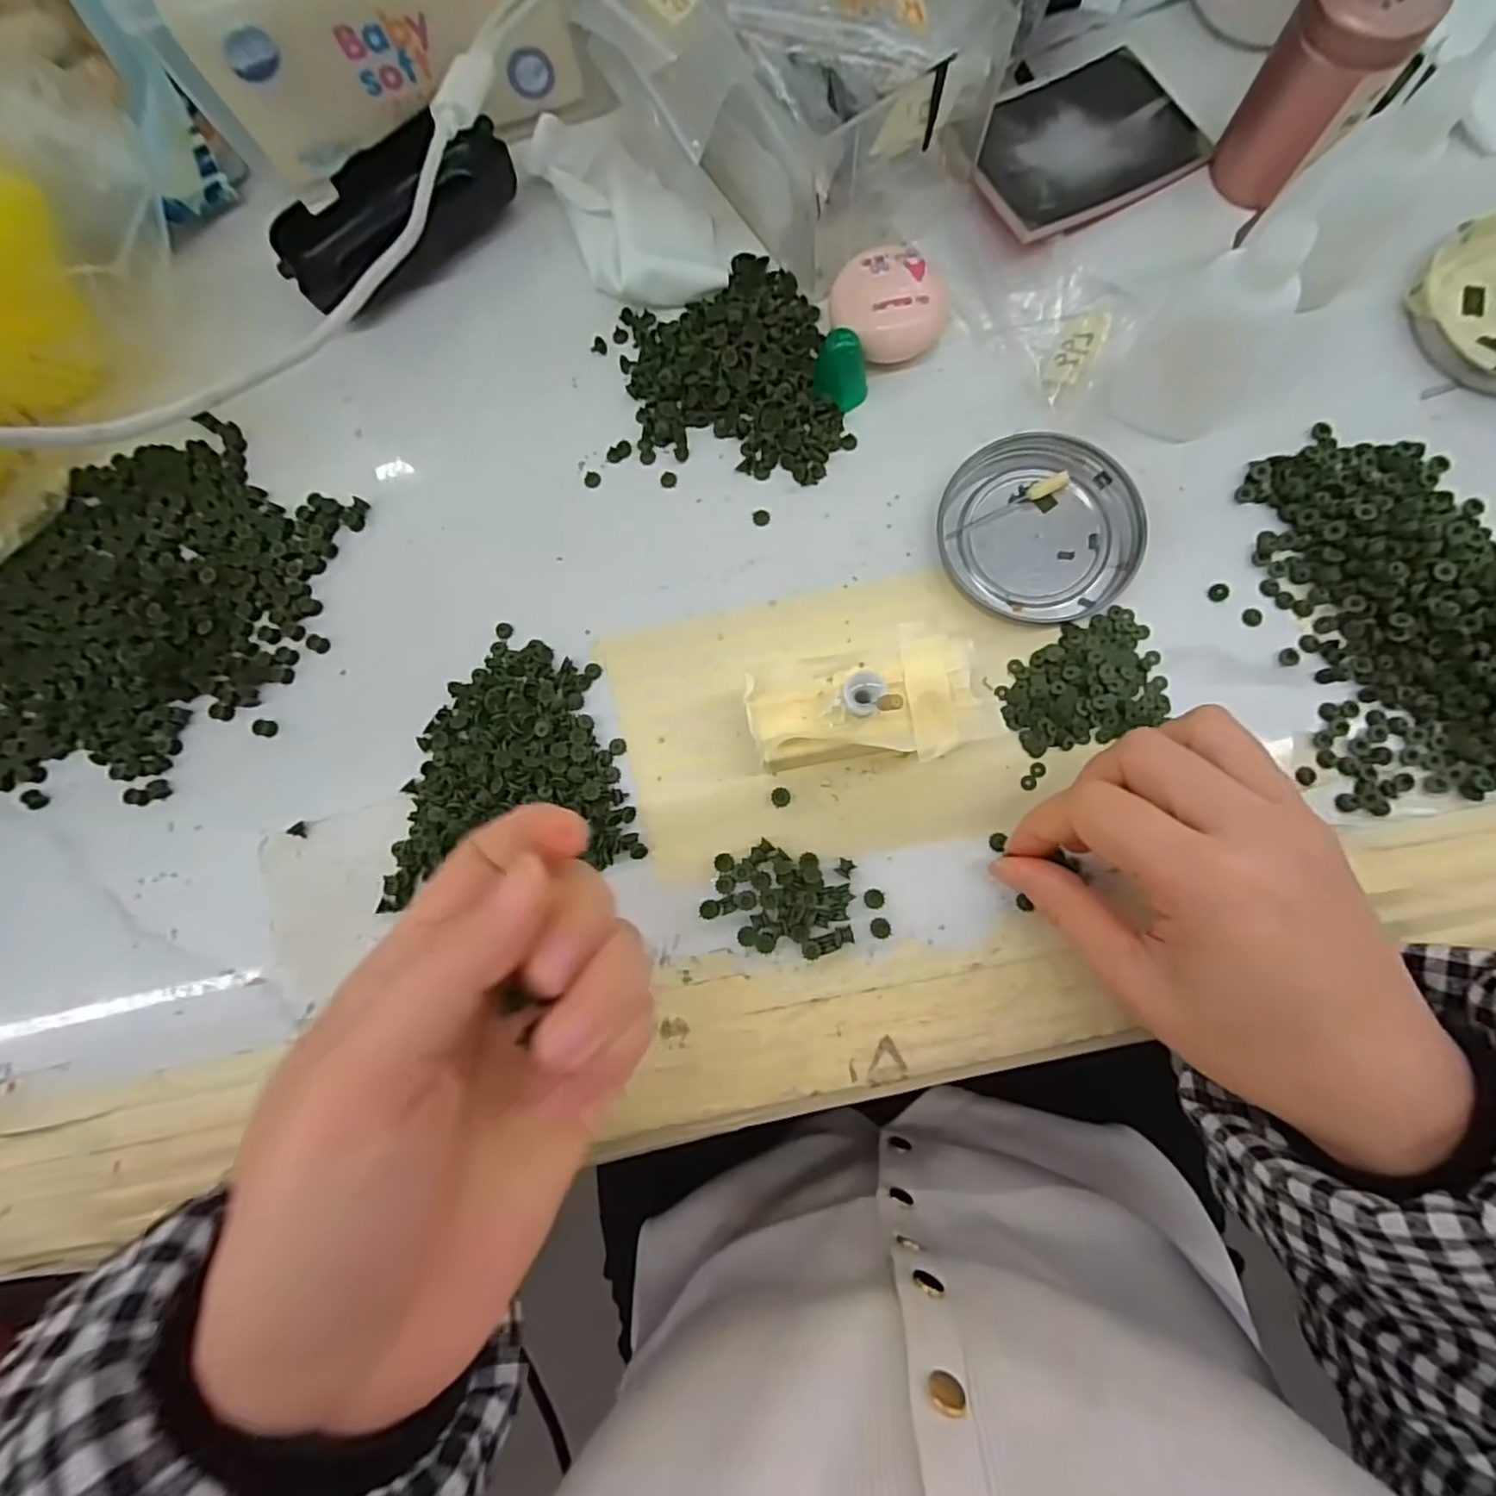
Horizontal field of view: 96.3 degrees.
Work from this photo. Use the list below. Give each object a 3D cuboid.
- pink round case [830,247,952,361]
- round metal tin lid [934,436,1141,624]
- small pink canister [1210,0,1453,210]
[{"bbox_3d":[0.058,-0.186,0.283,0.044,0.018,0.040,-1,82,4],"label":"pink round case"},{"bbox_3d":[0.118,-0.090,0.274,0.077,0.008,0.074,-1,82,4],"label":"round metal tin lid"},{"bbox_3d":[0.222,-0.256,0.262,0.045,0.062,0.046,-1,82,4],"label":"small pink canister"}]

